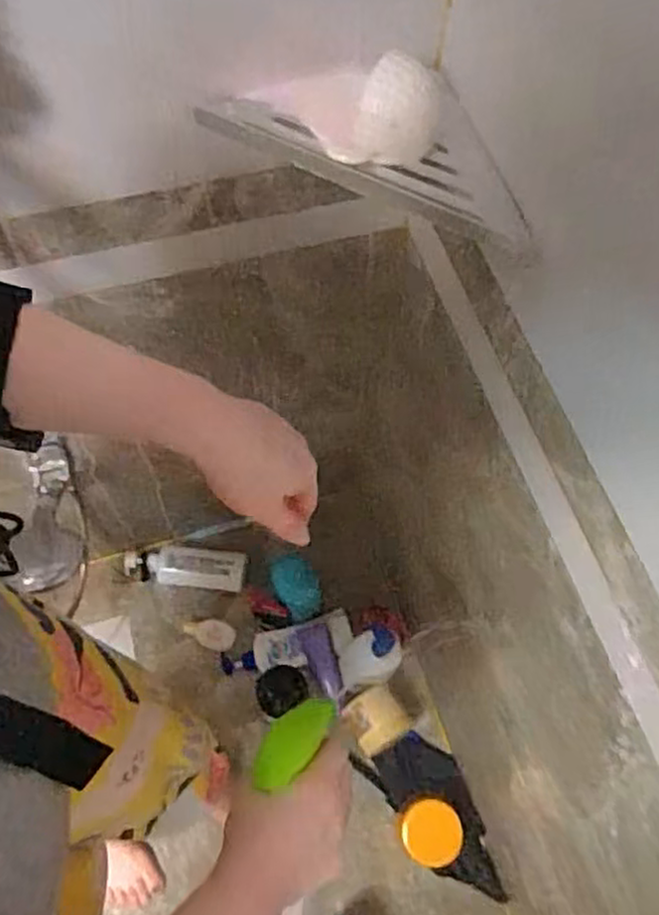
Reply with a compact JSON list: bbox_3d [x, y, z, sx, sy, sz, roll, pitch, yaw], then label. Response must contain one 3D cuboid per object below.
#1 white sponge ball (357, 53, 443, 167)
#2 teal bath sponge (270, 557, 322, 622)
[{"bbox_3d":[0.060,-0.284,0.589,0.061,0.059,0.062,1,64,-2],"label":"white sponge ball"},{"bbox_3d":[-0.064,0.253,1.395,0.081,0.039,0.122,-20,67,-12],"label":"teal bath sponge"}]

